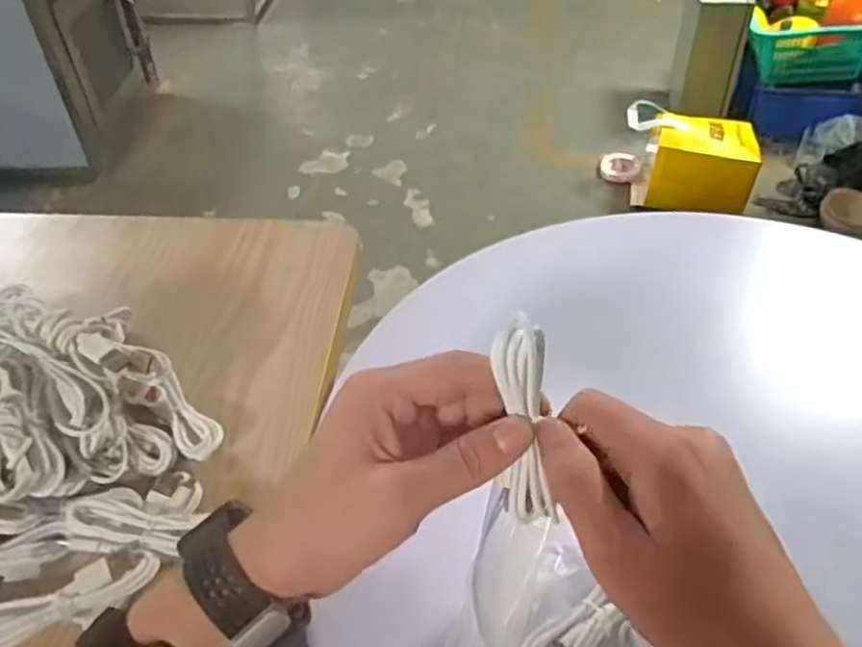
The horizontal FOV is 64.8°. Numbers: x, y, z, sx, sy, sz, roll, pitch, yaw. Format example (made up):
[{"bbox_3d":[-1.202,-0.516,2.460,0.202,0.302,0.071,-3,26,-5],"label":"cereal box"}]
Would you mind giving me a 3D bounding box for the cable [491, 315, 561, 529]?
[{"bbox_3d":[0.039,0.042,0.283,0.022,0.093,0.009,-5,18,-3],"label":"cable"}]

